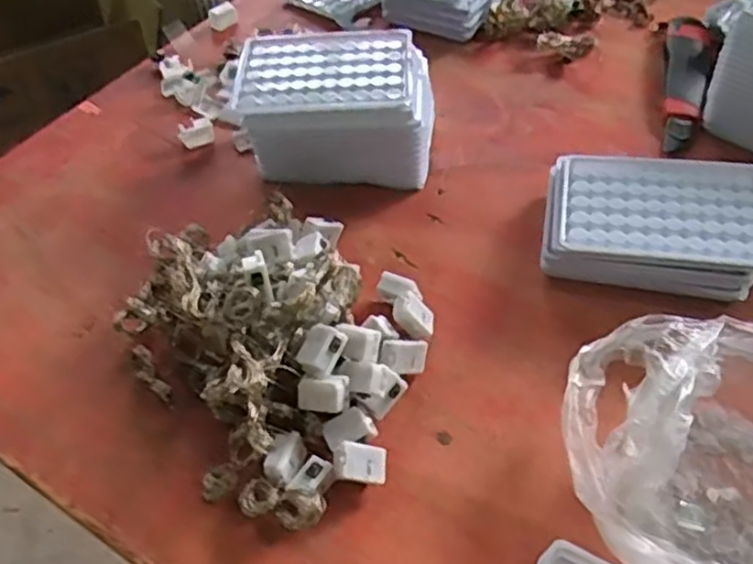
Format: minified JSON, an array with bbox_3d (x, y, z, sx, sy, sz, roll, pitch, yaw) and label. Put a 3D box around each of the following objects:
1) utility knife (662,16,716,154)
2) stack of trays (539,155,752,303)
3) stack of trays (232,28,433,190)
[{"bbox_3d":[0.259,-0.167,0.600,0.036,0.023,0.161,12,51,13],"label":"utility knife"},{"bbox_3d":[0.184,-0.038,0.482,0.138,0.043,0.099,7,50,9],"label":"stack of trays"},{"bbox_3d":[-0.030,-0.133,0.555,0.146,0.074,0.103,0,49,3],"label":"stack of trays"}]

